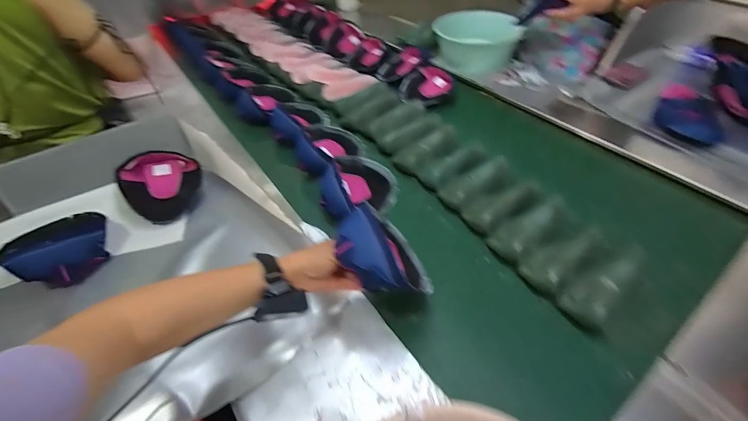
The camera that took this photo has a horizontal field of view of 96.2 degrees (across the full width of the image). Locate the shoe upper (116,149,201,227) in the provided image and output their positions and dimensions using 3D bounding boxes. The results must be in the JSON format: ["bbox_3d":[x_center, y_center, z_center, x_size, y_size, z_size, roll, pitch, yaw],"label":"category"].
[{"bbox_3d":[-0.470,-0.060,0.759,0.155,0.085,0.162,-34,57,-26],"label":"shoe upper"}]

